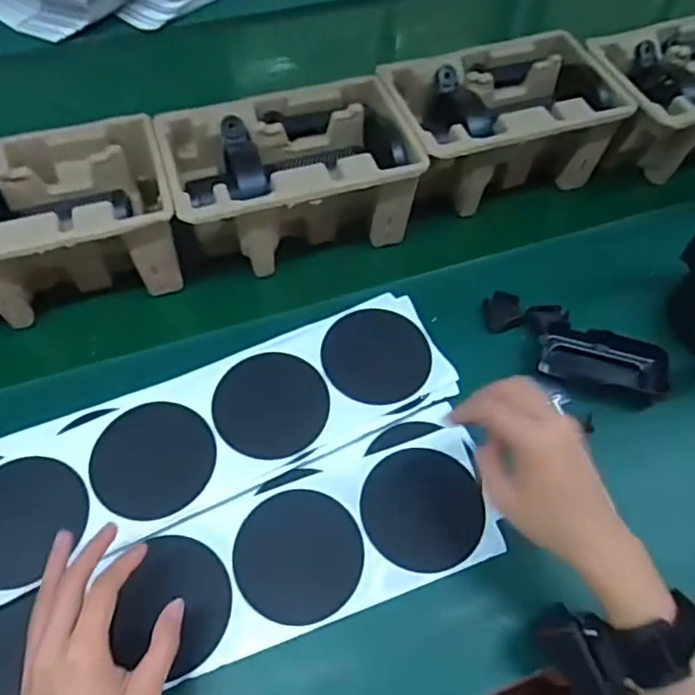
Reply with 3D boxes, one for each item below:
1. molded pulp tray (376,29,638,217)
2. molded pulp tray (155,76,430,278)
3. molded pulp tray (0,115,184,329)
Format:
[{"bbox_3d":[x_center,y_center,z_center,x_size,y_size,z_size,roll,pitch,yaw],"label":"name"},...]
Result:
[{"bbox_3d":[0.158,-0.233,0.644,0.226,0.102,0.150,-16,56,-12],"label":"molded pulp tray"},{"bbox_3d":[-0.055,-0.161,0.594,0.219,0.104,0.150,-14,56,-11],"label":"molded pulp tray"},{"bbox_3d":[-0.270,-0.108,0.550,0.218,0.101,0.146,-17,57,-12],"label":"molded pulp tray"}]

